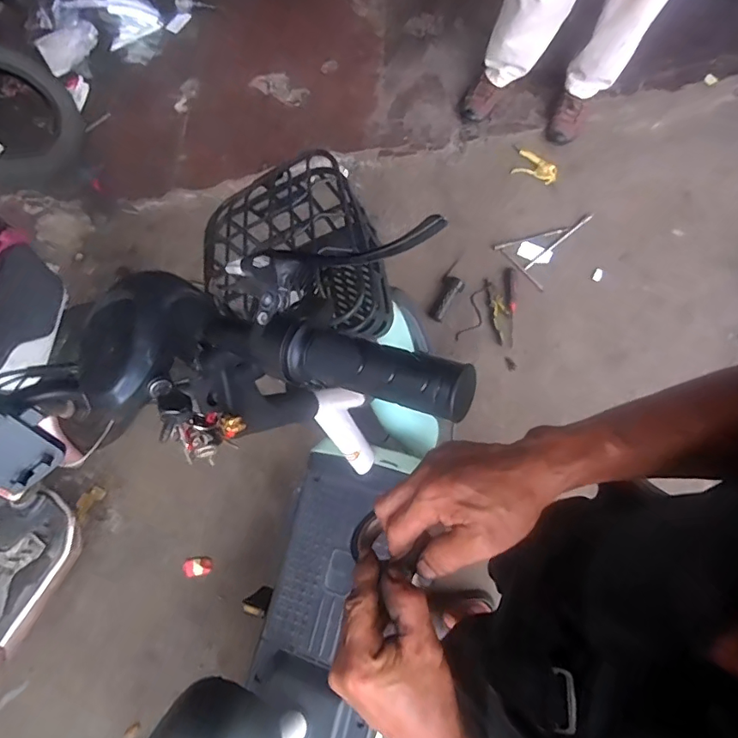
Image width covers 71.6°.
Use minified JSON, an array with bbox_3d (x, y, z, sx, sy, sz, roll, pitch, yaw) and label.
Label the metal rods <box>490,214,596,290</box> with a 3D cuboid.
[{"bbox_3d":[0.517,-0.379,1.481,0.177,0.014,0.264,44,84,9],"label":"metal rods"}]

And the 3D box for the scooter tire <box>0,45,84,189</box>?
[{"bbox_3d":[-1.005,-0.698,1.407,0.377,0.091,0.334,-6,89,-33],"label":"scooter tire"}]

